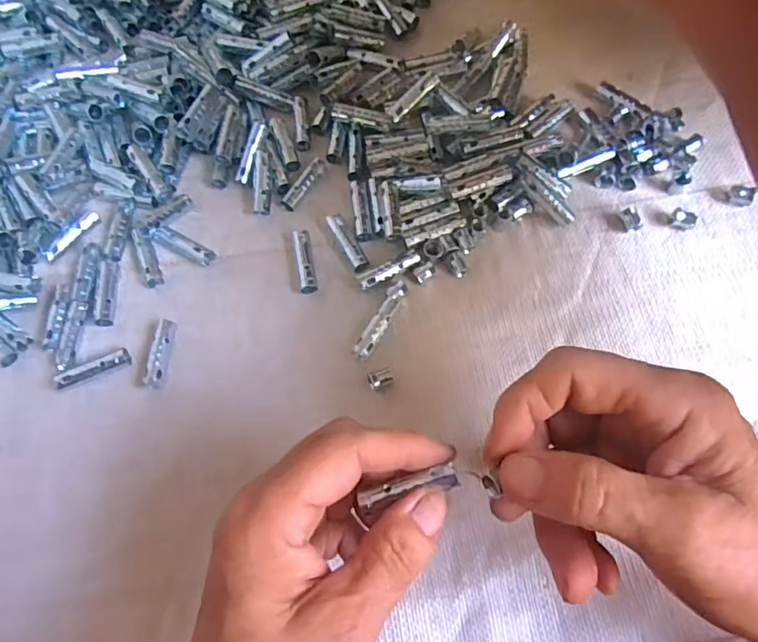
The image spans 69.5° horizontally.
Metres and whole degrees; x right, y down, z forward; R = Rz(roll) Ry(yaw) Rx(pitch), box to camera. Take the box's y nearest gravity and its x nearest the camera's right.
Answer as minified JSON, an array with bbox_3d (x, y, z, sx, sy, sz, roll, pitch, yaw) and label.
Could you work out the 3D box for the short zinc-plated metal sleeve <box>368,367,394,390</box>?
[{"bbox_3d":[0.001,0.030,0.291,0.013,0.008,0.010,-20,70,-4],"label":"short zinc-plated metal sleeve"}]

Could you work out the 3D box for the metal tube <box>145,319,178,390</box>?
[{"bbox_3d":[-0.120,0.018,0.303,0.009,0.011,0.038,3,71,4],"label":"metal tube"}]

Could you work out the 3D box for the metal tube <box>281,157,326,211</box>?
[{"bbox_3d":[-0.046,-0.087,0.342,0.009,0.008,0.042,30,75,13],"label":"metal tube"}]

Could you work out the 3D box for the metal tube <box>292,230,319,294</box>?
[{"bbox_3d":[-0.043,-0.035,0.321,0.010,0.010,0.039,-10,70,0],"label":"metal tube"}]

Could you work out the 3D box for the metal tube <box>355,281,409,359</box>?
[{"bbox_3d":[0.001,0.000,0.303,0.009,0.012,0.048,27,74,12],"label":"metal tube"}]

